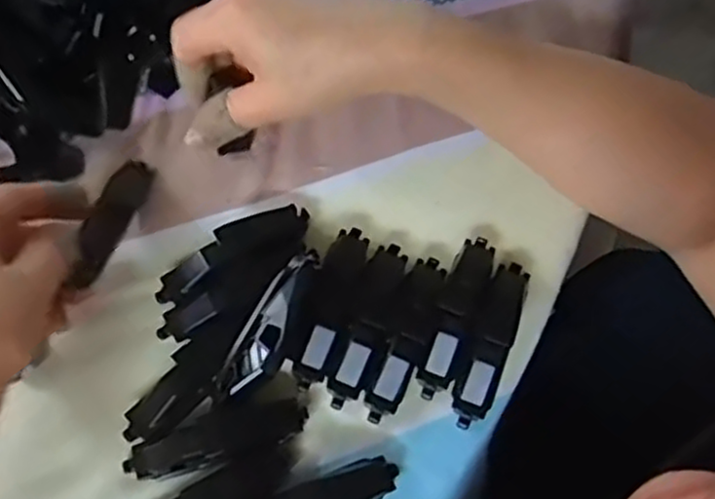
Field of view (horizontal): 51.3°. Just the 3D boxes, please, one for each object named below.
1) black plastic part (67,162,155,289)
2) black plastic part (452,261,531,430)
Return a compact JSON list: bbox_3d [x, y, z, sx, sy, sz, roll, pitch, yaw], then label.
[{"bbox_3d":[-0.119,-0.016,0.360,0.015,0.016,0.077,10,53,4],"label":"black plastic part"},{"bbox_3d":[0.061,0.041,0.346,0.020,0.017,0.079,20,68,7],"label":"black plastic part"}]

